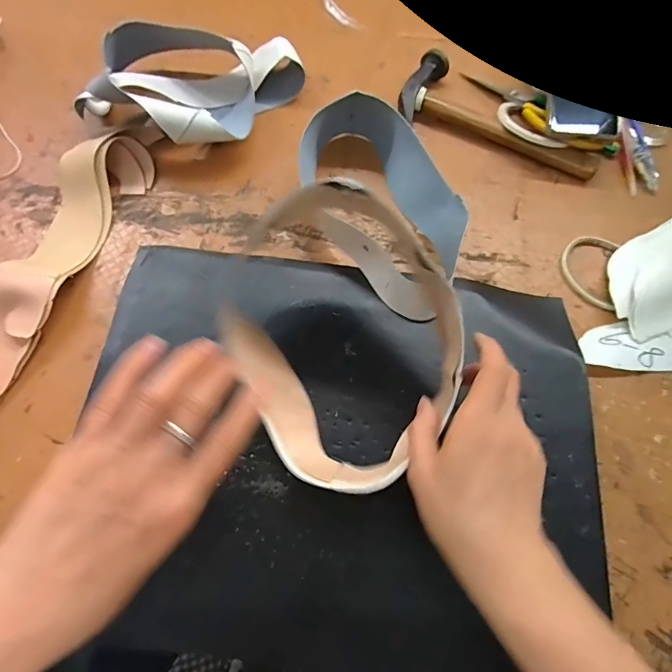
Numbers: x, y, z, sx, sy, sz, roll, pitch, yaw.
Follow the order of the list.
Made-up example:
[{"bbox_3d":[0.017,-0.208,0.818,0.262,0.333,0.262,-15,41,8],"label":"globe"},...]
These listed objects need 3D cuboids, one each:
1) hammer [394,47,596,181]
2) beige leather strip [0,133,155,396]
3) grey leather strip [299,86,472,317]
[{"bbox_3d":[0.196,-0.262,0.495,0.232,0.028,0.095,20,69,6],"label":"hammer"},{"bbox_3d":[-0.291,-0.020,0.373,0.071,0.033,0.431,16,68,4],"label":"beige leather strip"},{"bbox_3d":[0.048,-0.141,0.425,0.126,0.055,0.265,-27,71,-12],"label":"grey leather strip"}]

